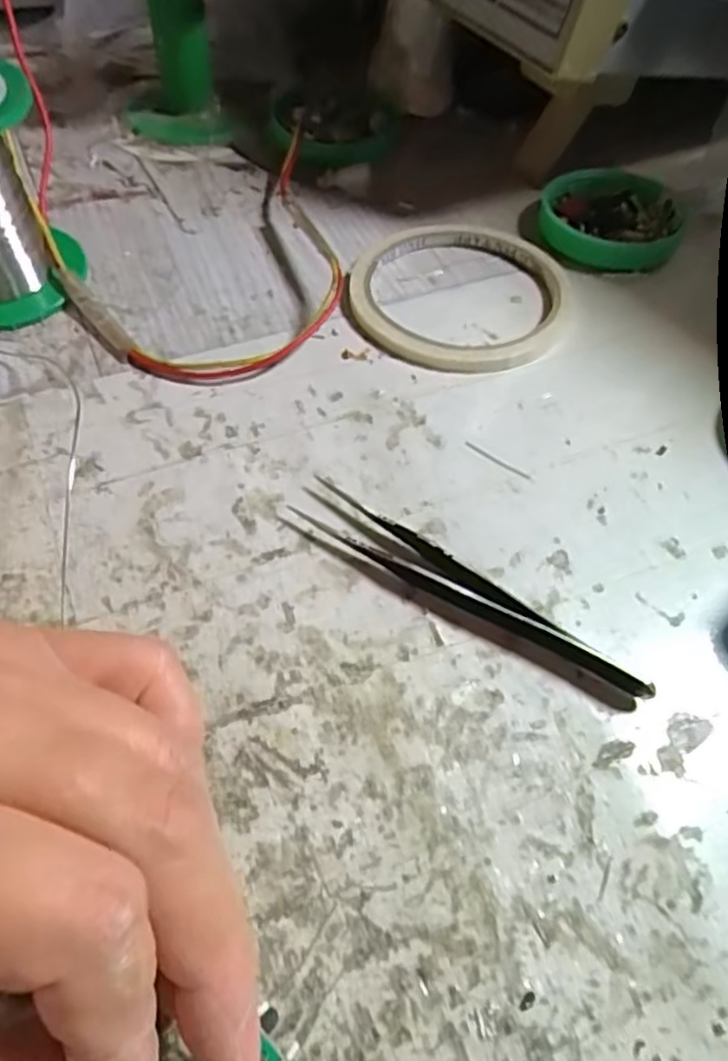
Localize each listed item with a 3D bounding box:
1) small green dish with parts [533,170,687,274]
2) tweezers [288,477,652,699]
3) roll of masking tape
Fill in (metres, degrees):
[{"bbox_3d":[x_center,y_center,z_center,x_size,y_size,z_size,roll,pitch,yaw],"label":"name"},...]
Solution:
[{"bbox_3d":[0.114,-0.144,0.307,0.063,0.013,0.059,1,57,-2],"label":"small green dish with parts"},{"bbox_3d":[0.030,0.018,0.199,0.112,0.011,0.013,31,61,17],"label":"tweezers"},{"bbox_3d":[0.038,-0.100,0.280,0.087,0.005,0.089,1,57,-2],"label":"roll of masking tape"}]

